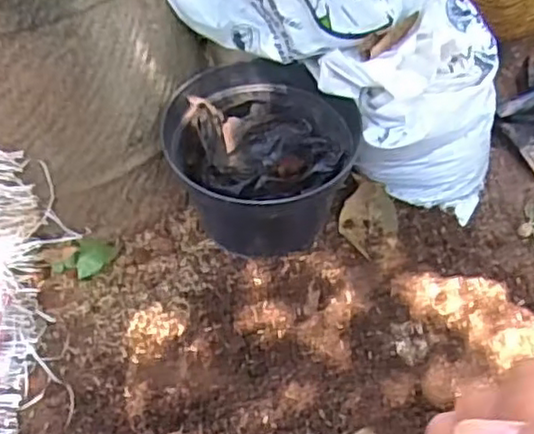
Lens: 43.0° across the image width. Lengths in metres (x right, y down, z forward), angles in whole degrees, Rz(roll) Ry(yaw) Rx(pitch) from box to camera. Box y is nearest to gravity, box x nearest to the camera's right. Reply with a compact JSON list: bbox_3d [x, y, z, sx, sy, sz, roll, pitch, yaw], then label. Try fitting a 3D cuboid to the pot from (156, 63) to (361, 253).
[{"bbox_3d":[-0.006,-0.070,0.853,0.186,0.171,0.195,-3,48,4],"label":"pot"}]

